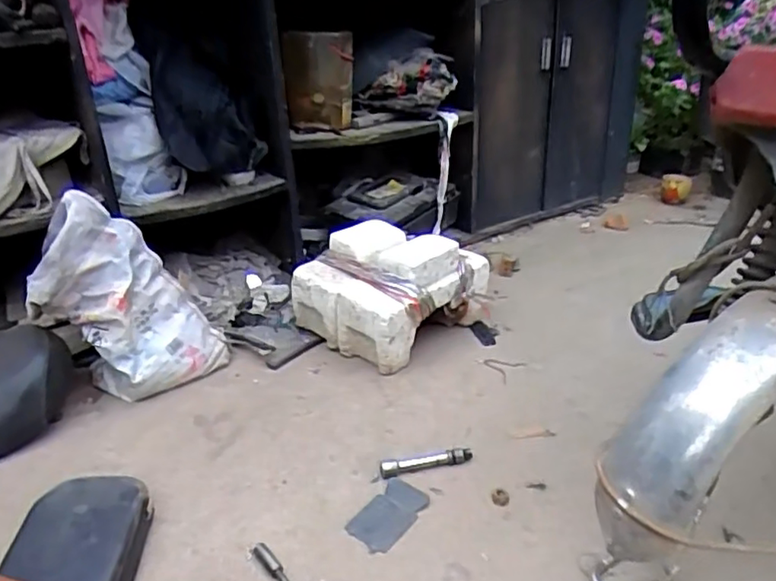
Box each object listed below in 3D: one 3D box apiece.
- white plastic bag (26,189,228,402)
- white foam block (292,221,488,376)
[{"bbox_3d":[-0.441,0.021,1.046,0.274,0.325,0.148,-9,27,-12],"label":"white plastic bag"},{"bbox_3d":[0.006,-0.006,1.224,0.275,0.190,0.291,19,34,37],"label":"white foam block"}]

